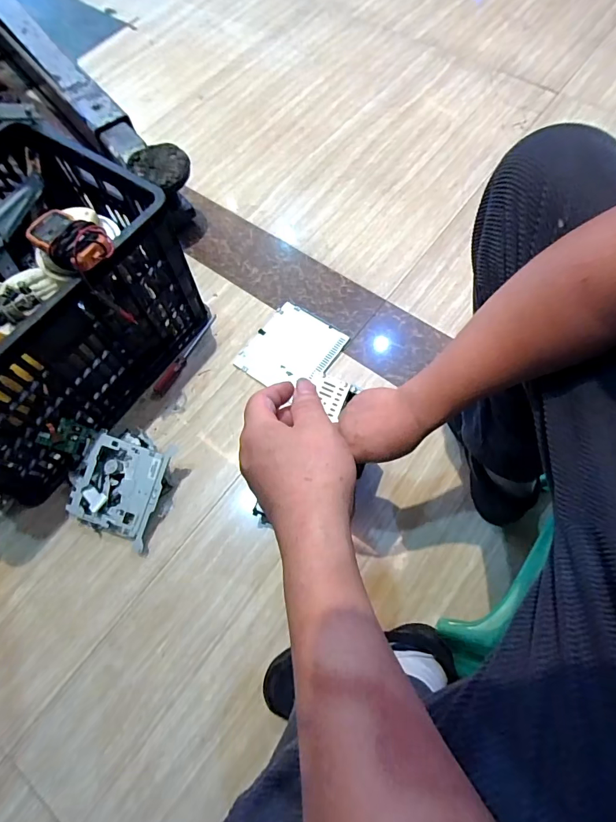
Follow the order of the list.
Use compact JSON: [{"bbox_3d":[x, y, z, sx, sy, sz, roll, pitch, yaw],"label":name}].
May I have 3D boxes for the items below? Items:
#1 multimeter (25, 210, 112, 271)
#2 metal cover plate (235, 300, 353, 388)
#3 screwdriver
[{"bbox_3d":[-0.313,-0.225,0.536,0.132,0.038,0.067,33,73,14],"label":"multimeter"},{"bbox_3d":[-0.032,-0.119,0.798,0.156,0.008,0.172,33,73,14],"label":"metal cover plate"},{"bbox_3d":[-0.237,-0.109,0.796,0.025,0.017,0.202,24,71,12],"label":"screwdriver"}]

